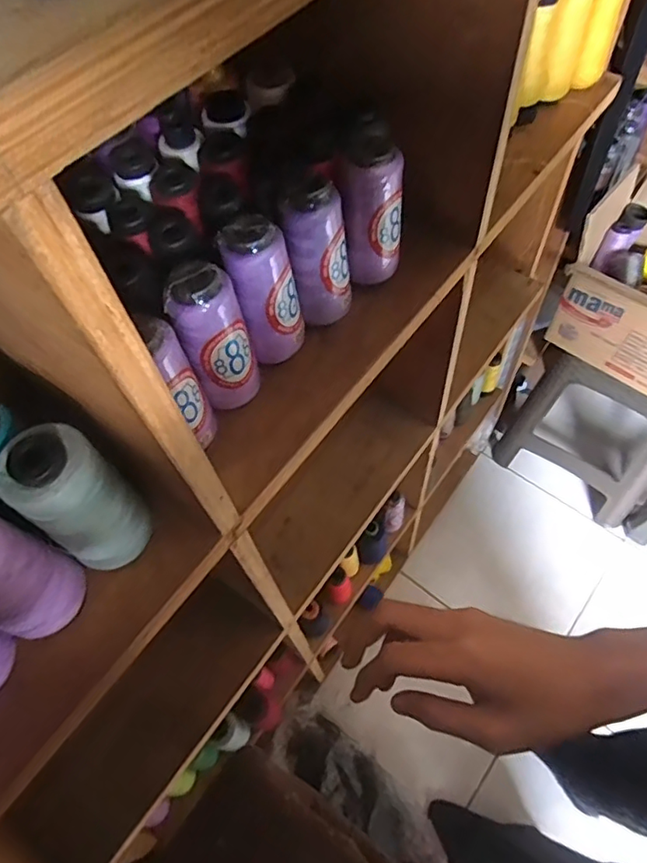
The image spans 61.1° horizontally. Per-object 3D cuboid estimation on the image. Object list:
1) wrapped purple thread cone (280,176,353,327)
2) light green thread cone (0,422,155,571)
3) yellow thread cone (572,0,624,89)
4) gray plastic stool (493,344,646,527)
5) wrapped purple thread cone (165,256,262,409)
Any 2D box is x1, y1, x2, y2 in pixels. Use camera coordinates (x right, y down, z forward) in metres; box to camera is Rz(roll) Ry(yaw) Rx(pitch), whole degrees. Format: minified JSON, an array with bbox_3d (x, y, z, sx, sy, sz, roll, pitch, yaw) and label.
[{"bbox_3d":[-0.001,-0.137,0.417,0.050,0.108,0.050,1,60,5],"label":"wrapped purple thread cone"},{"bbox_3d":[-0.140,0.039,0.322,0.056,0.103,0.045,-40,65,-18],"label":"light green thread cone"},{"bbox_3d":[0.278,-0.405,0.552,0.033,0.110,0.040,19,63,15],"label":"yellow thread cone"},{"bbox_3d":[0.654,-0.066,1.270,0.342,0.451,0.294,33,67,21],"label":"gray plastic stool"},{"bbox_3d":[-0.072,-0.063,0.377,0.050,0.111,0.045,-24,61,-10],"label":"wrapped purple thread cone"}]

